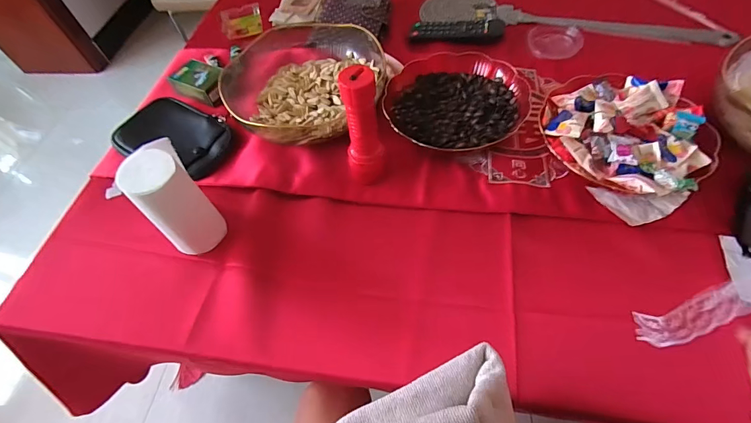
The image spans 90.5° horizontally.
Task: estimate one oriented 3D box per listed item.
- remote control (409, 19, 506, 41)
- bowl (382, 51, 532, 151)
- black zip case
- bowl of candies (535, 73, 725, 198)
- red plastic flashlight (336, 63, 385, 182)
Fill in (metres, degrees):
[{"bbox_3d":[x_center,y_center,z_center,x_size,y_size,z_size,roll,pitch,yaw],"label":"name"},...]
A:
[{"bbox_3d":[0.138,-0.309,0.637,0.155,0.021,0.048,7,58,10],"label":"remote control"},{"bbox_3d":[0.115,-0.159,0.538,0.191,0.045,0.178,-3,57,4],"label":"bowl"},{"bbox_3d":[-0.295,-0.115,0.554,0.157,0.027,0.107,17,60,16],"label":"black zip case"},{"bbox_3d":[0.313,-0.099,0.474,0.191,0.060,0.180,-3,57,4],"label":"bowl of candies"},{"bbox_3d":[-0.013,-0.099,0.454,0.045,0.151,0.052,-3,57,4],"label":"red plastic flashlight"}]

